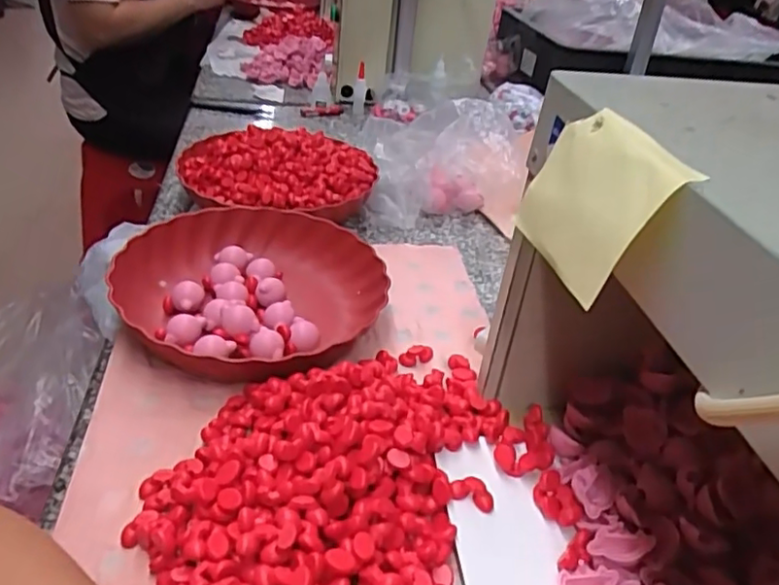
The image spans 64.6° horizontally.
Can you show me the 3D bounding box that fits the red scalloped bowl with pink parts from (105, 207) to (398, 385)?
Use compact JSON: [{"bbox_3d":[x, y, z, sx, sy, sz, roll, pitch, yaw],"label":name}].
[{"bbox_3d":[-0.127,-0.001,0.588,0.233,0.067,0.251,5,34,-3],"label":"red scalloped bowl with pink parts"}]

